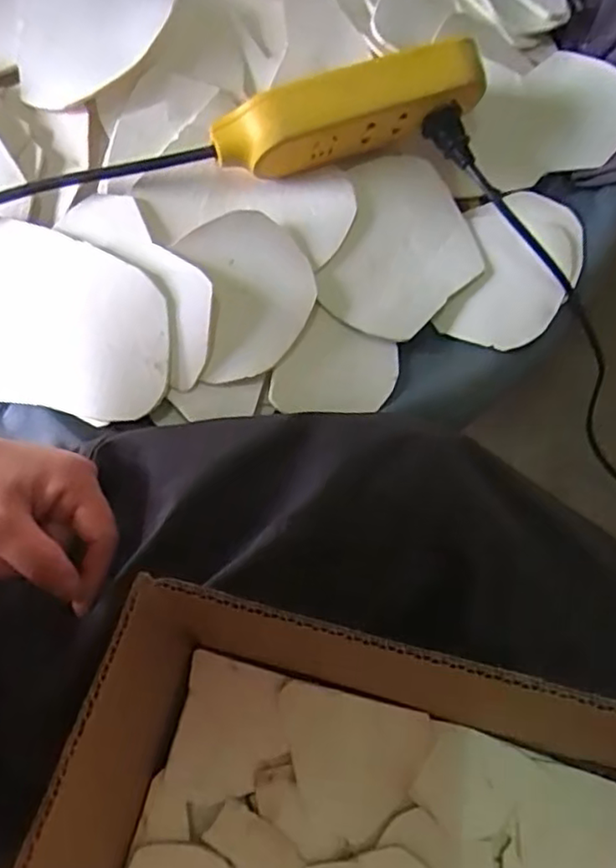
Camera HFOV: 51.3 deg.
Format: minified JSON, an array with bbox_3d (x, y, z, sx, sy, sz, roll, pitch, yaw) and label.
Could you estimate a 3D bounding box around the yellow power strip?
[{"bbox_3d":[0.026,-0.214,0.432,0.182,0.055,0.034,-19,61,-7],"label":"yellow power strip"}]

